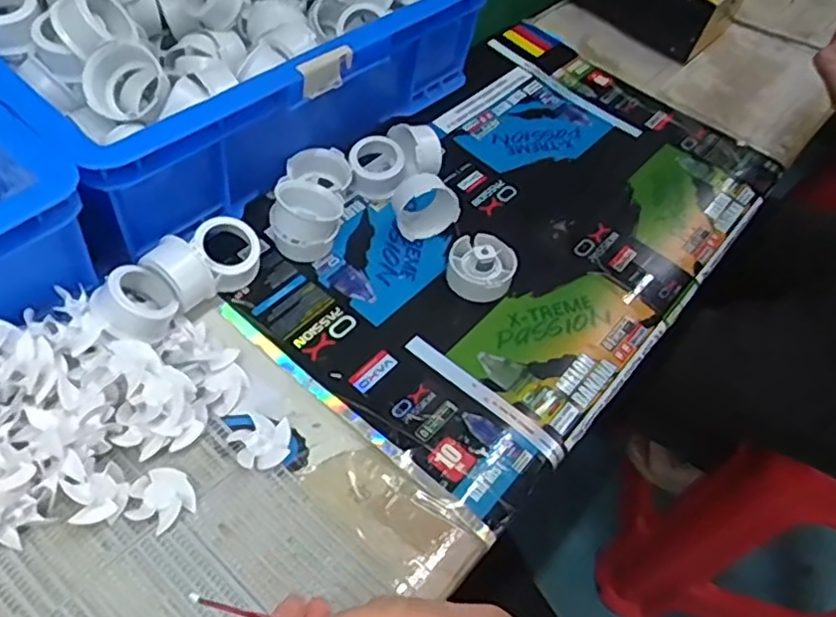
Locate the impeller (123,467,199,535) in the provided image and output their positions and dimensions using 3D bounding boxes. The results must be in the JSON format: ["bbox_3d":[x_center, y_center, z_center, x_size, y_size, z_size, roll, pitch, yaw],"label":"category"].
[{"bbox_3d":[-0.156,0.116,0.402,0.037,0.016,0.031,-32,65,-29],"label":"impeller"}]

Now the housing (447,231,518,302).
[{"bbox_3d":[0.051,-0.036,0.539,0.054,0.034,0.052,5,53,-7],"label":"housing"}]

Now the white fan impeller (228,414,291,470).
[{"bbox_3d":[-0.102,0.087,0.436,0.036,0.011,0.038,5,53,-7],"label":"white fan impeller"}]

